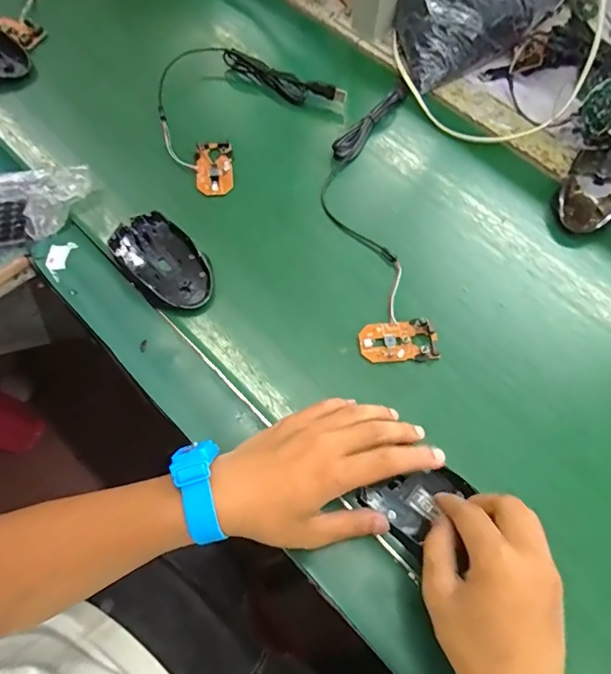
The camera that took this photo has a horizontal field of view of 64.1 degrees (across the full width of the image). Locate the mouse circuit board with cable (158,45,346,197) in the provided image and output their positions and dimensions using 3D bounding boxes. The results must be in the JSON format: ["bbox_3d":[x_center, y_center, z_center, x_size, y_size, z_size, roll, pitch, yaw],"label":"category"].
[{"bbox_3d":[-0.086,-0.256,0.526,0.170,0.018,0.186,43,70,15],"label":"mouse circuit board with cable"}]

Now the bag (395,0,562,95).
[{"bbox_3d":[0.190,-0.394,0.571,0.156,0.083,0.230,35,68,12],"label":"bag"}]

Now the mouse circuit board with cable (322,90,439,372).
[{"bbox_3d":[0.066,-0.131,0.482,0.092,0.014,0.327,1,65,-3],"label":"mouse circuit board with cable"}]

